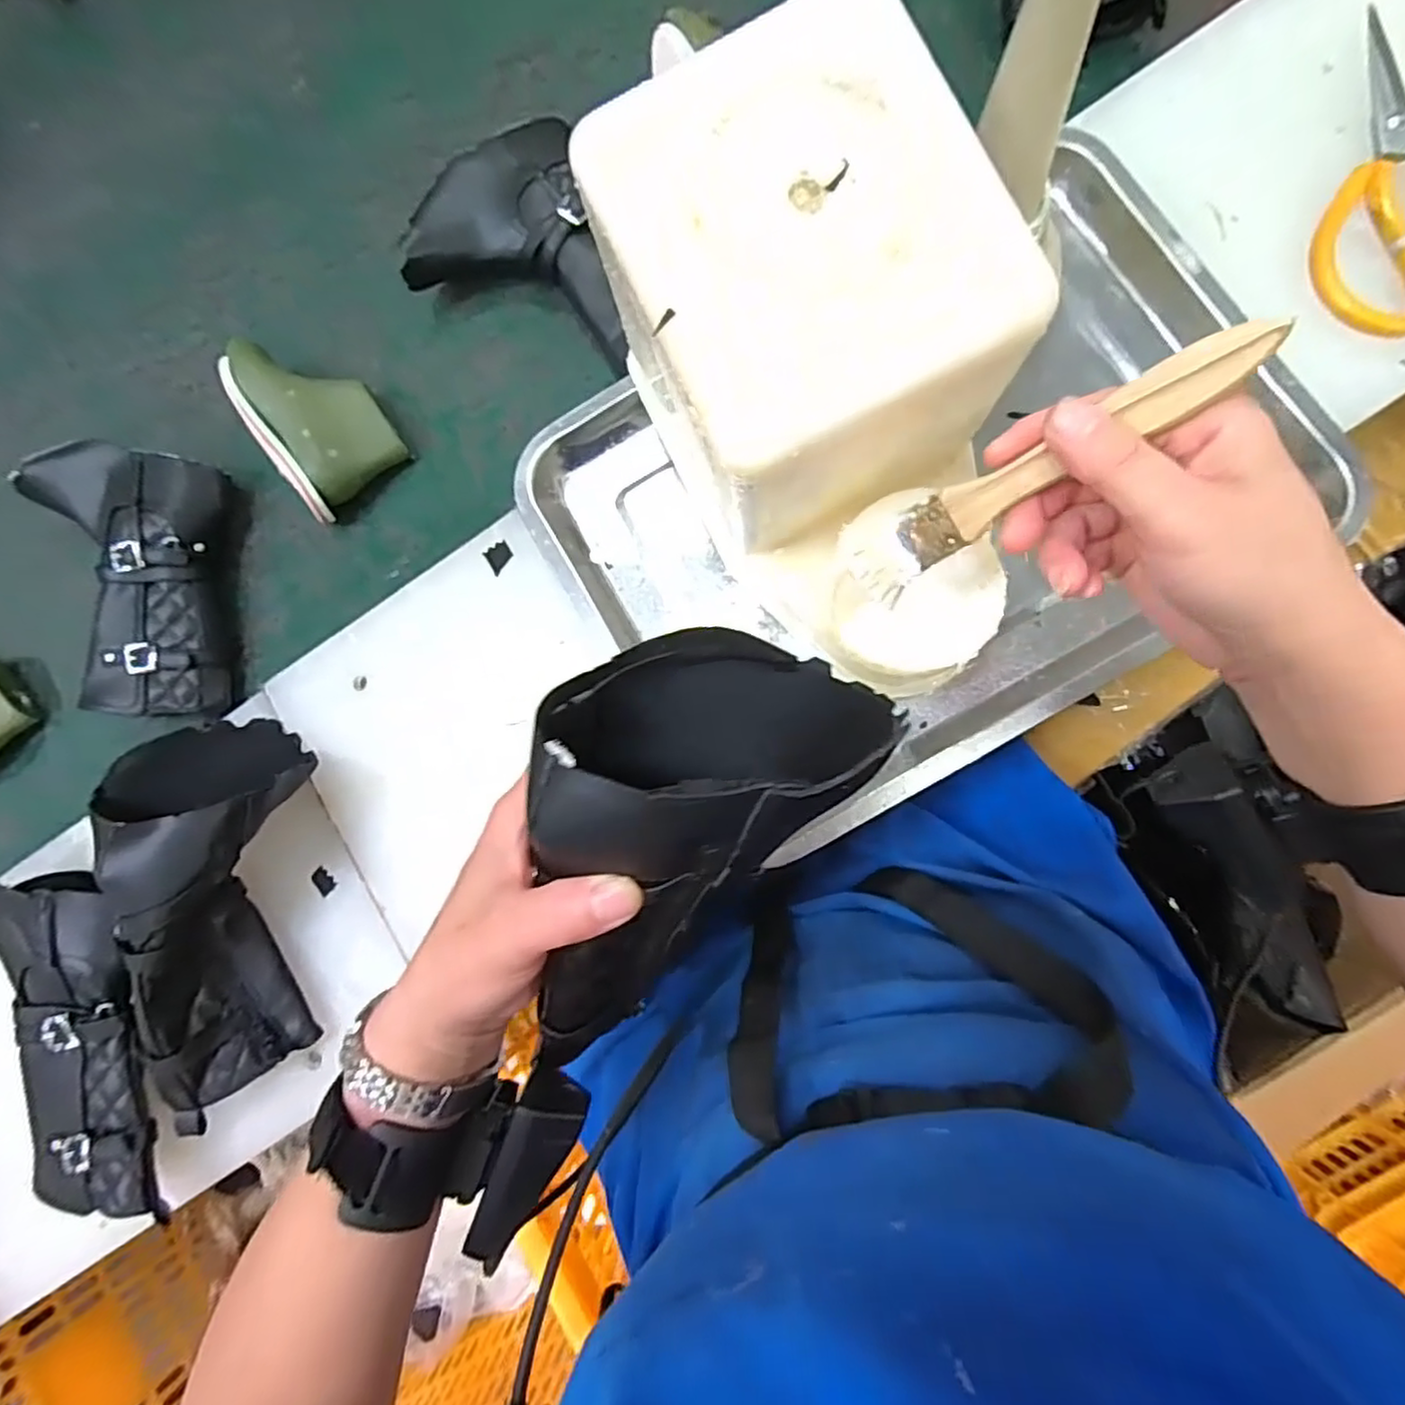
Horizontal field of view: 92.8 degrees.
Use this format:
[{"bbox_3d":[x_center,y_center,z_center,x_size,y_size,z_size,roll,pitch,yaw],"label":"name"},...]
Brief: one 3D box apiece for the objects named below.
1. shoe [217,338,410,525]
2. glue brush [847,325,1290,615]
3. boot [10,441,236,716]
[{"bbox_3d":[-0.276,-0.199,0.472,0.086,0.052,0.123,-44,80,1],"label":"shoe"},{"bbox_3d":[0.113,-0.077,0.229,0.139,0.010,0.026,-28,80,31],"label":"glue brush"},{"bbox_3d":[-0.400,-0.082,0.473,0.125,0.053,0.184,-4,83,7],"label":"boot"}]

